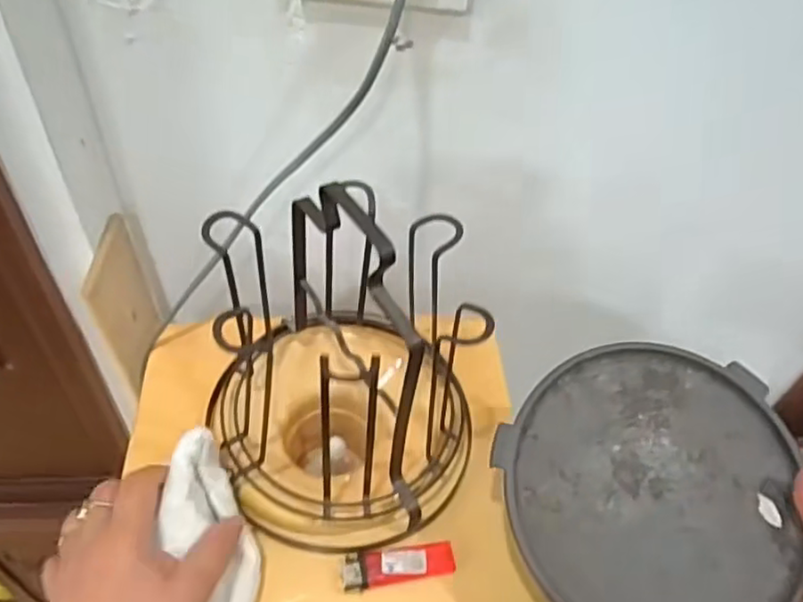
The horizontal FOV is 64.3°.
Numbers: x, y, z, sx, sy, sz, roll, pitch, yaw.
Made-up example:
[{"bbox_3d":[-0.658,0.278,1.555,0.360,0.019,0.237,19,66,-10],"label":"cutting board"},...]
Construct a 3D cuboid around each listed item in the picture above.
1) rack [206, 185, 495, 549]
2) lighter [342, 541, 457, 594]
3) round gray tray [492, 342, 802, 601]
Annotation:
[{"bbox_3d":[-0.038,0.042,0.413,0.178,0.222,0.154,9,48,1],"label":"rack"},{"bbox_3d":[-0.001,0.176,0.430,0.077,0.017,0.025,-7,50,-13],"label":"lighter"},{"bbox_3d":[0.154,0.113,0.394,0.181,0.013,0.179,1,65,-3],"label":"round gray tray"}]

